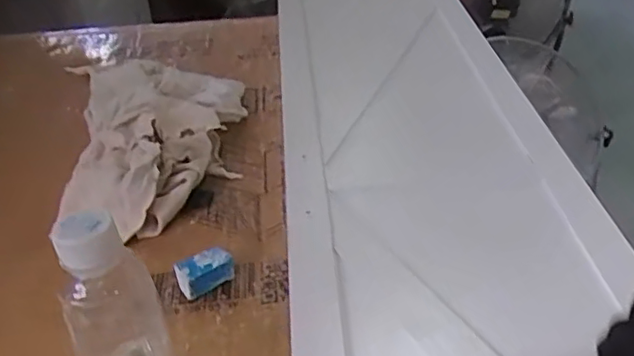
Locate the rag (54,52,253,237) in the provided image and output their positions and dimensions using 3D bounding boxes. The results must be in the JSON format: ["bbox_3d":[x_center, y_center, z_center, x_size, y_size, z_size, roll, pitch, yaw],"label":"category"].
[{"bbox_3d":[-0.170,-0.051,0.697,0.187,0.080,0.272,-7,34,-11],"label":"rag"}]

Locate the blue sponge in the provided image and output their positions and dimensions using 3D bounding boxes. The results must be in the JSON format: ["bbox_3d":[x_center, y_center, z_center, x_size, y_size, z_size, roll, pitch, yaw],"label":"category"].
[{"bbox_3d":[-0.099,0.083,0.545,0.047,0.029,0.025,-23,40,-31],"label":"blue sponge"}]

